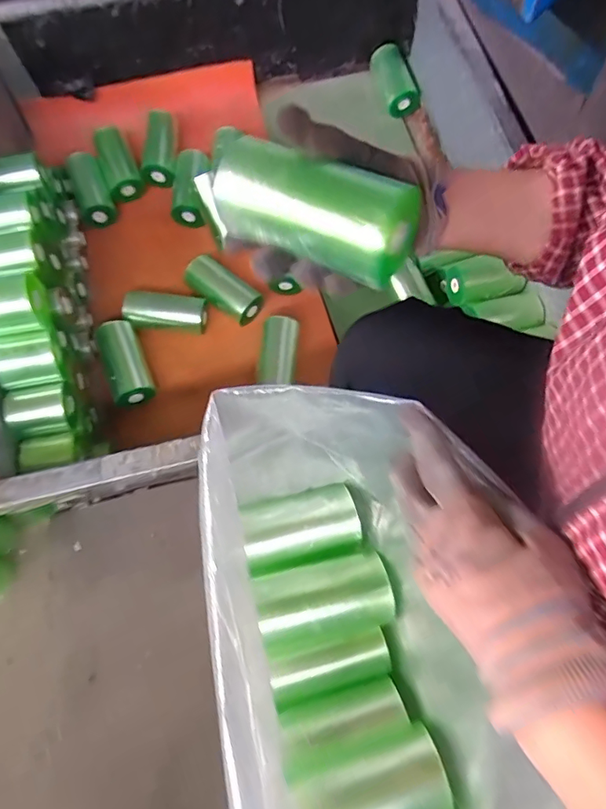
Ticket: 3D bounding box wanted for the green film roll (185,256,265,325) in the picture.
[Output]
[{"bbox_3d":[-0.132,-0.189,0.805,0.132,0.057,0.051,35,68,3],"label":"green film roll"}]

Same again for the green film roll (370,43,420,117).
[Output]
[{"bbox_3d":[0.175,-0.634,0.966,0.060,0.050,0.135,-19,79,-8],"label":"green film roll"}]

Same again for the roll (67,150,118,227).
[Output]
[{"bbox_3d":[-0.372,-0.375,0.870,0.056,0.050,0.134,-18,80,-8],"label":"roll"}]

